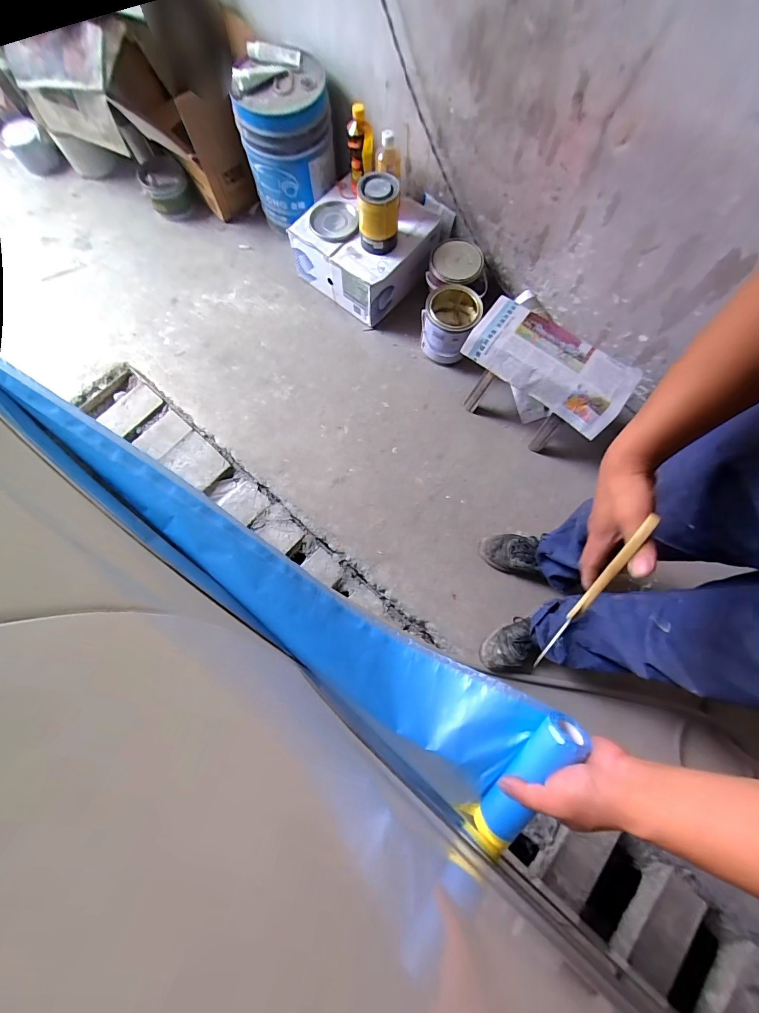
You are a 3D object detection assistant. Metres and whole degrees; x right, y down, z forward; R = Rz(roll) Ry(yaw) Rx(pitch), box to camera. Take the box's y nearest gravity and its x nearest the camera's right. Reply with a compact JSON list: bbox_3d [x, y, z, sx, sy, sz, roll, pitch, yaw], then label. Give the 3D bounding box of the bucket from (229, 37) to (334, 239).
[{"bbox_3d":[-0.254,-1.019,1.030,0.247,0.305,0.253,-4,75,-2],"label":"bucket"}]

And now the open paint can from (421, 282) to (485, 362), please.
[{"bbox_3d":[0.195,-0.519,1.046,0.144,0.155,0.136,0,74,-2],"label":"open paint can"}]

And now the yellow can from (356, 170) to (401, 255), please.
[{"bbox_3d":[-0.003,-0.725,0.915,0.101,0.149,0.106,0,74,-2],"label":"yellow can"}]

